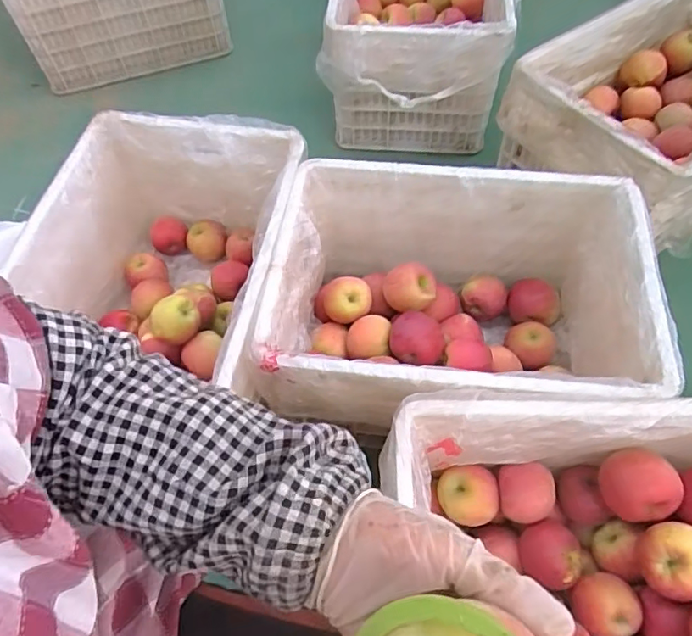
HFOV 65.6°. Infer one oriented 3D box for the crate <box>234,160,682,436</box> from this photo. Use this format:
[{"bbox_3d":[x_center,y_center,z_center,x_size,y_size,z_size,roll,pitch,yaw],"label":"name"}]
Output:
[{"bbox_3d":[0.150,-0.006,0.787,0.474,0.243,0.353,5,58,5],"label":"crate"}]

